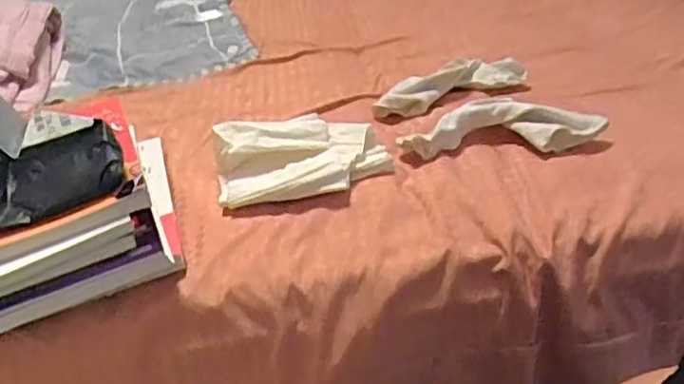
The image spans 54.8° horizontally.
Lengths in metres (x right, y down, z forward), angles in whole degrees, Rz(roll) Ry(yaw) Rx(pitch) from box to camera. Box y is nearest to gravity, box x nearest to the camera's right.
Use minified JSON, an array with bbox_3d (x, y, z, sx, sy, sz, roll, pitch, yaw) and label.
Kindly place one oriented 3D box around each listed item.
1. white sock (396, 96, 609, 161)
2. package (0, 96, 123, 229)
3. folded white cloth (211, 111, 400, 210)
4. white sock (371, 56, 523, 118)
[{"bbox_3d":[0.150,-0.063,0.630,0.185,0.038,0.073,0,31,12],"label":"white sock"},{"bbox_3d":[-0.252,-0.028,0.499,0.154,0.082,0.080,-15,31,-13],"label":"package"},{"bbox_3d":[-0.035,-0.029,0.604,0.158,0.062,0.097,-14,31,-11],"label":"folded white cloth"},{"bbox_3d":[0.121,-0.123,0.746,0.173,0.039,0.032,-14,31,-12],"label":"white sock"}]

